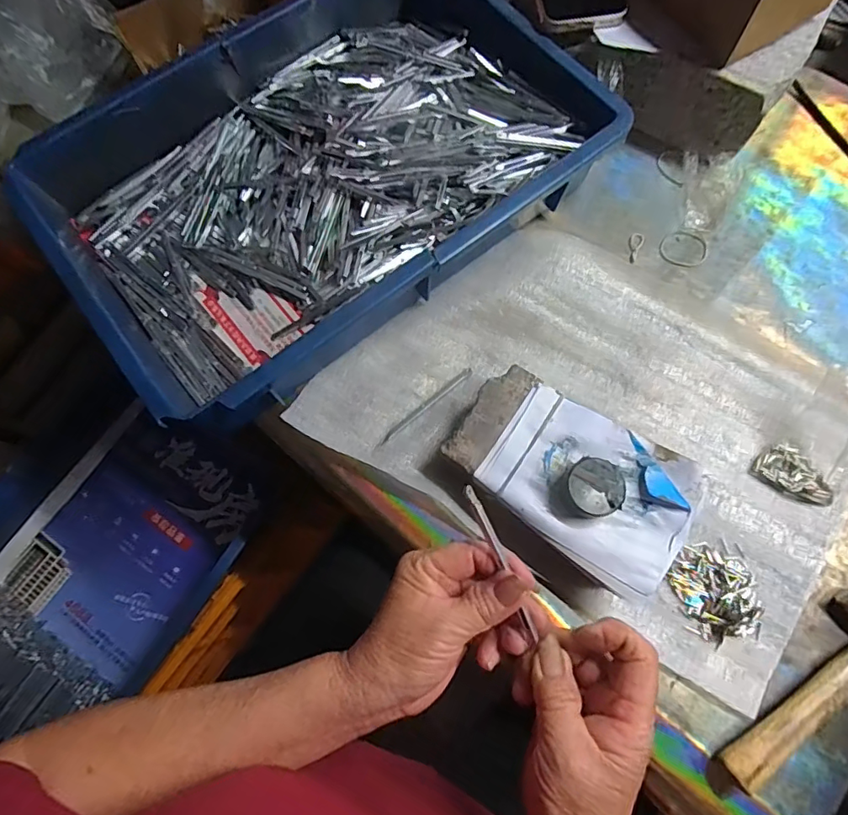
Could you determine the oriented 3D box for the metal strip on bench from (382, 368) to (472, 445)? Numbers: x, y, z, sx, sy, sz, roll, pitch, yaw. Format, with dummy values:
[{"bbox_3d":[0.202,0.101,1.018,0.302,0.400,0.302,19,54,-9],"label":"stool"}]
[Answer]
[{"bbox_3d":[0.003,-0.002,0.417,0.094,0.004,0.006,-39,76,-11],"label":"metal strip on bench"}]

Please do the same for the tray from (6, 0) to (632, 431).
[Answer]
[{"bbox_3d":[-0.083,-0.196,0.424,0.416,0.066,0.281,-38,75,-10],"label":"tray"}]

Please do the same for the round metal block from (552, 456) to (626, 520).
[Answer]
[{"bbox_3d":[0.110,0.055,0.343,0.043,0.020,0.037,-16,73,-4],"label":"round metal block"}]

